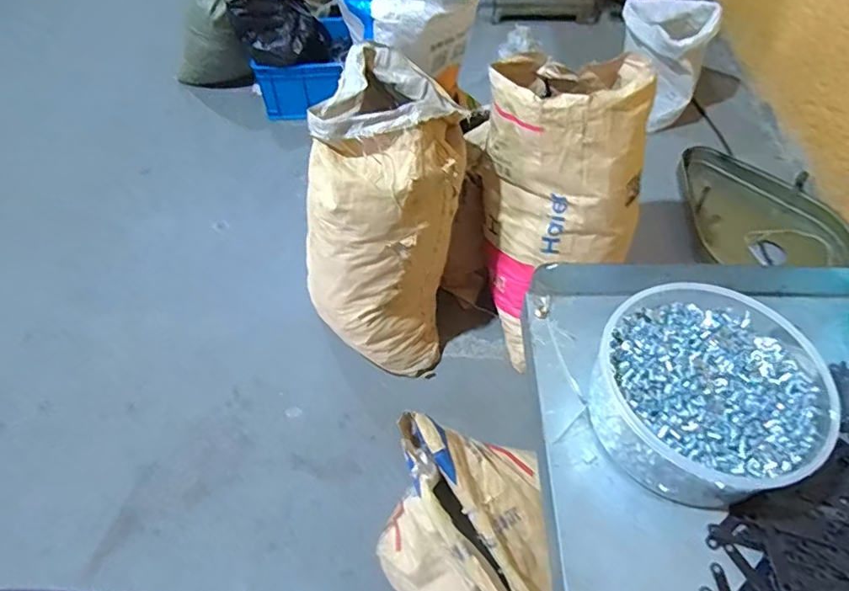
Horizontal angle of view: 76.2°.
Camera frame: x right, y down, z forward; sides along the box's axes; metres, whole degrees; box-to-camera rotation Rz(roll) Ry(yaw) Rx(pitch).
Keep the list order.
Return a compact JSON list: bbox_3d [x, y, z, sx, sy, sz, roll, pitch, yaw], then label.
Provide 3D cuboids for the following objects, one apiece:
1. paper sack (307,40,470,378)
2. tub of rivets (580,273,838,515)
[{"bbox_3d":[-0.102,-0.163,1.232,0.321,0.662,0.320,0,38,-12],"label":"paper sack"},{"bbox_3d":[0.201,0.067,0.389,0.145,0.060,0.150,0,54,0],"label":"tub of rivets"}]

